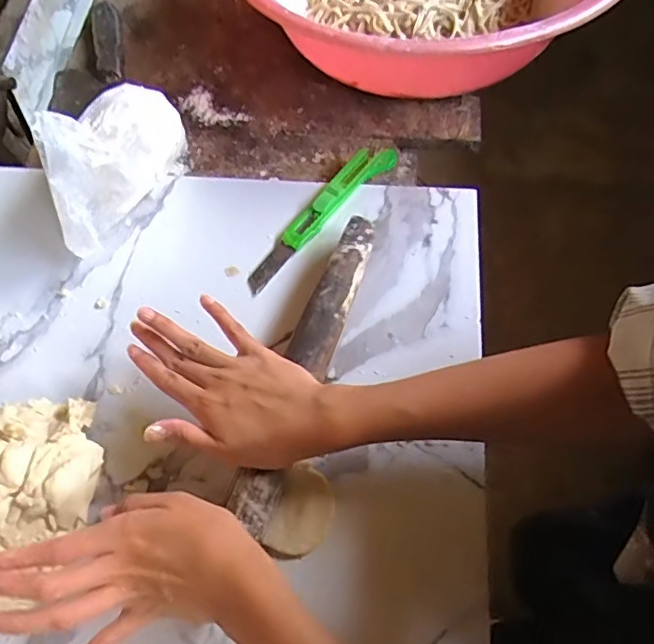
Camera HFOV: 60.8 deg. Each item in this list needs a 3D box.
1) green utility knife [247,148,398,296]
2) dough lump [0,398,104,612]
[{"bbox_3d":[-0.007,-0.102,0.516,0.031,0.017,0.193,38,71,19],"label":"green utility knife"},{"bbox_3d":[-0.211,0.116,0.395,0.105,0.057,0.134,25,67,14],"label":"dough lump"}]

